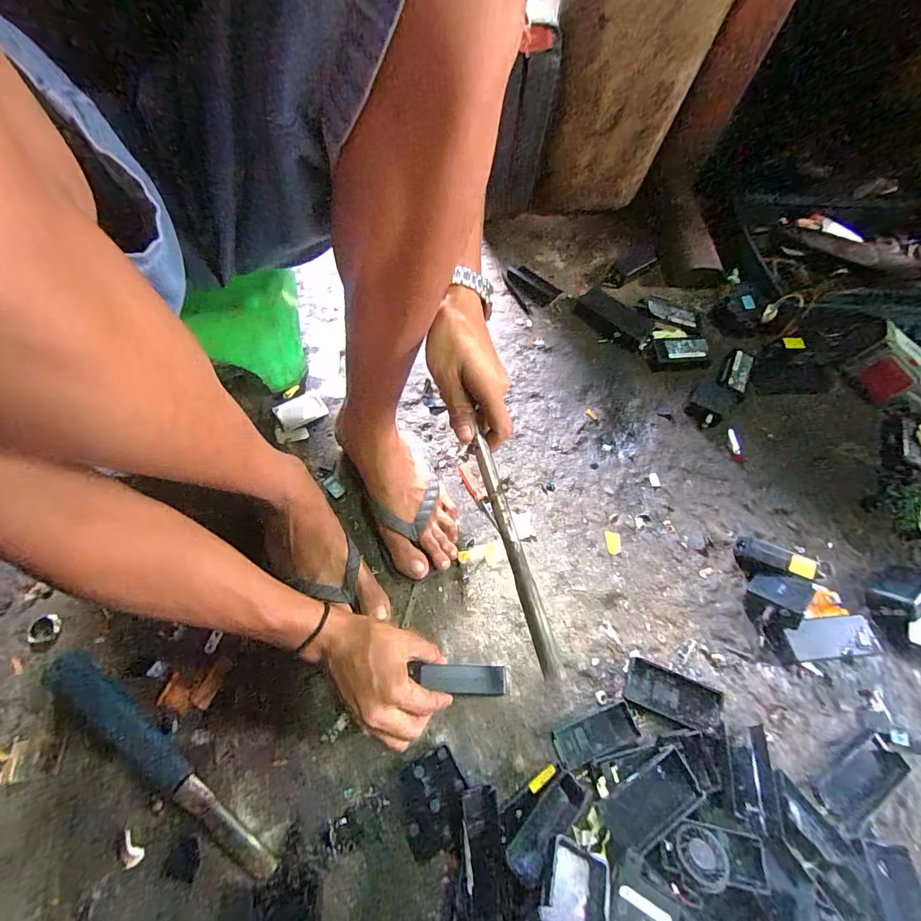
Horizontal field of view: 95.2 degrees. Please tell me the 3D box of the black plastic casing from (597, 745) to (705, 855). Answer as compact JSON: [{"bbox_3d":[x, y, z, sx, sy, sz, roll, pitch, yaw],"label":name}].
[{"bbox_3d":[0.185,0.329,0.407,0.102,0.014,0.047,-21,66,-14],"label":"black plastic casing"}]

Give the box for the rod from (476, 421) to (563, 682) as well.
[{"bbox_3d":[0.044,0.072,0.358,0.014,0.010,0.206,-12,65,-10],"label":"rod"}]

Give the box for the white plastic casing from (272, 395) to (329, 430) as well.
[{"bbox_3d":[-0.225,-0.071,0.593,0.065,0.019,0.038,-32,69,-18],"label":"white plastic casing"}]

